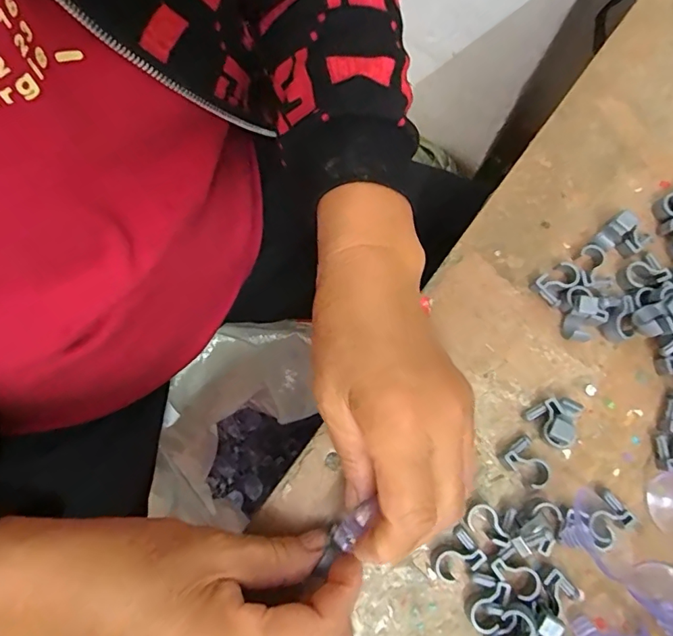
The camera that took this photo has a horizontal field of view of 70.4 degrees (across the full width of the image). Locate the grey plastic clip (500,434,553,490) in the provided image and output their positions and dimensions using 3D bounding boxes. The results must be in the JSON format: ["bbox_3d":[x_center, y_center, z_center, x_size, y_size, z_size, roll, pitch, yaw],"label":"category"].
[{"bbox_3d":[0.100,0.077,0.250,0.021,0.011,0.025,-33,80,-8],"label":"grey plastic clip"}]

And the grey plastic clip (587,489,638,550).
[{"bbox_3d":[0.137,0.102,0.242,0.025,0.008,0.019,-32,79,-8],"label":"grey plastic clip"}]

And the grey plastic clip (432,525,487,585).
[{"bbox_3d":[0.061,0.121,0.240,0.019,0.010,0.025,43,79,8],"label":"grey plastic clip"}]

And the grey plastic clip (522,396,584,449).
[{"bbox_3d":[0.117,0.053,0.252,0.023,0.019,0.023,-38,80,-9],"label":"grey plastic clip"}]

